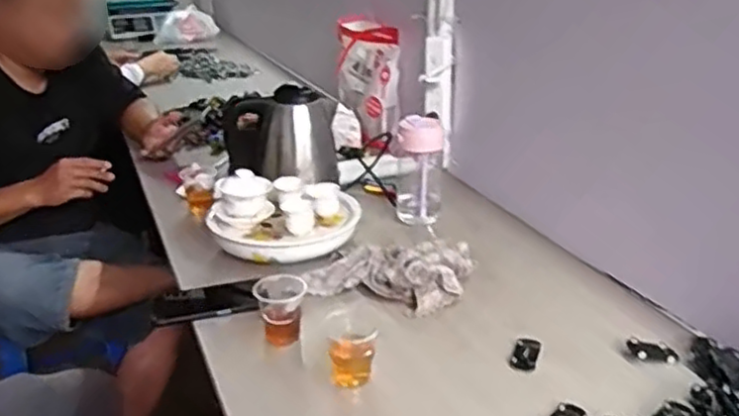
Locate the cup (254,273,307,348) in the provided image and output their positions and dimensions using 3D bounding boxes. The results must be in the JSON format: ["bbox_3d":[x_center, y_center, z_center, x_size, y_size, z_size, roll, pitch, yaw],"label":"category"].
[{"bbox_3d":[-0.114,0.135,0.888,0.065,0.077,0.082,-6,24,-10],"label":"cup"}]

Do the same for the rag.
[{"bbox_3d":[0.023,0.094,1.006,0.240,0.048,0.128,6,24,16],"label":"rag"}]

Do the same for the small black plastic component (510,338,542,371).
[{"bbox_3d":[0.196,0.182,0.851,0.032,0.011,0.055,9,25,21],"label":"small black plastic component"}]

